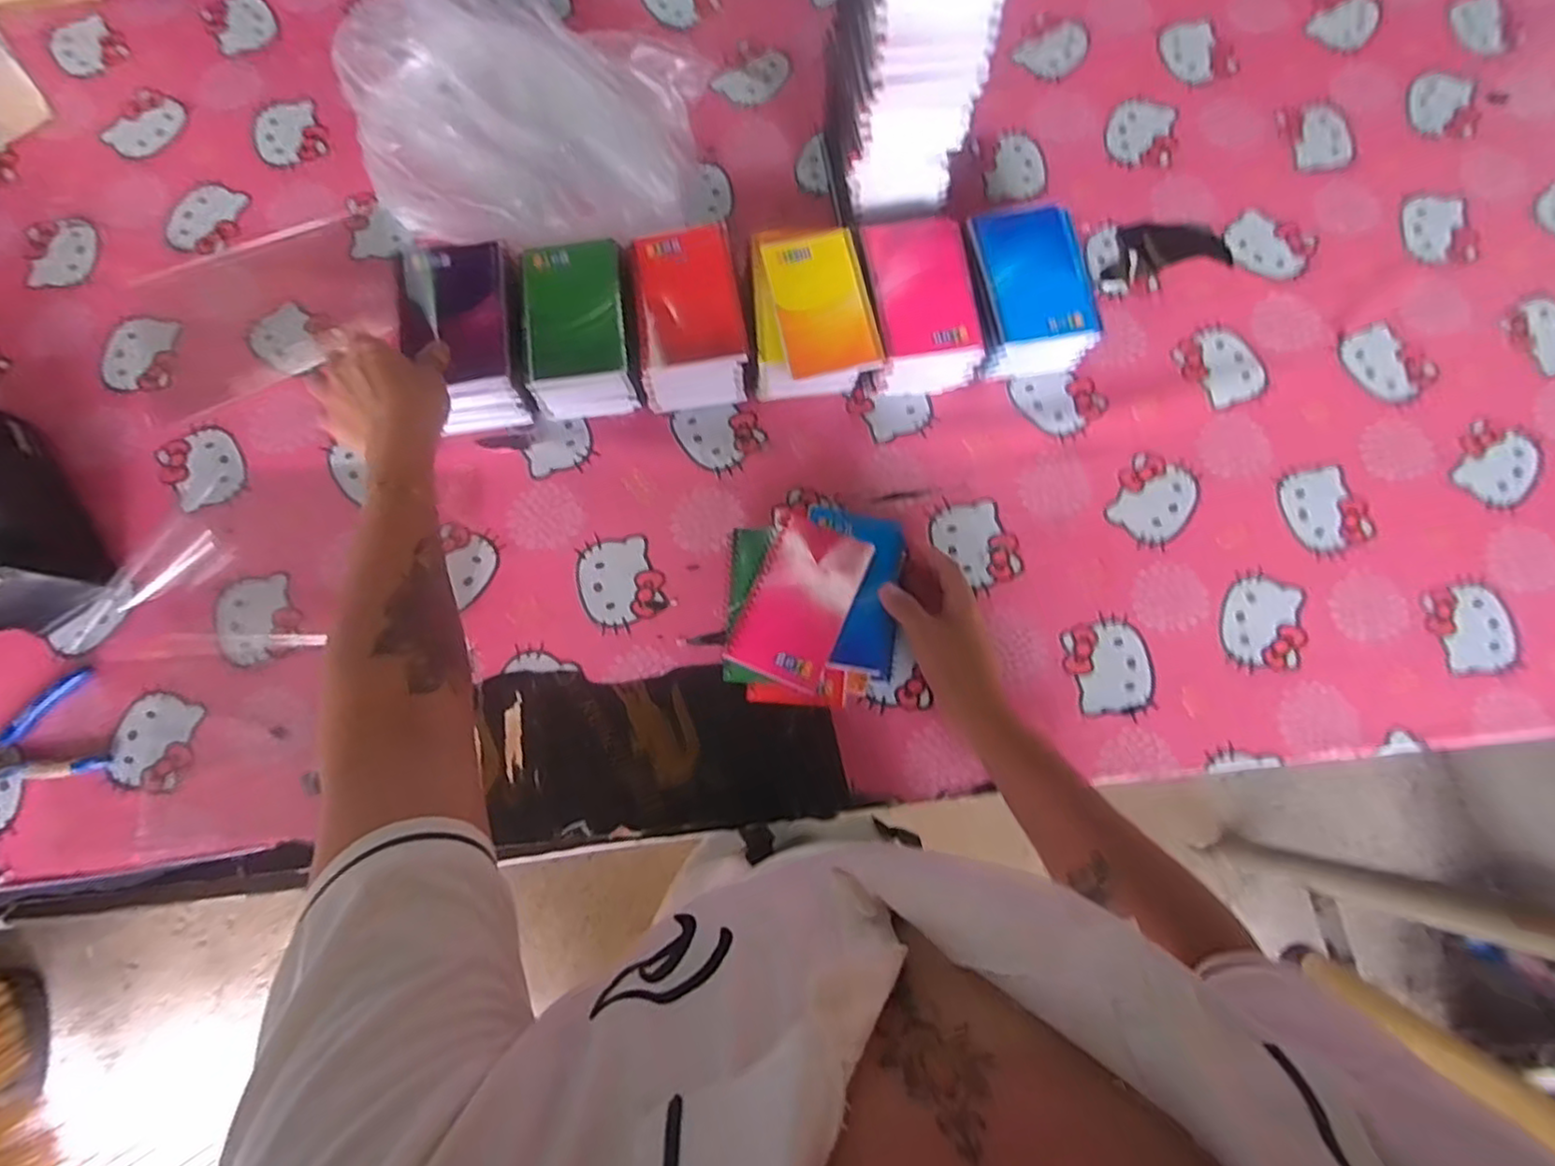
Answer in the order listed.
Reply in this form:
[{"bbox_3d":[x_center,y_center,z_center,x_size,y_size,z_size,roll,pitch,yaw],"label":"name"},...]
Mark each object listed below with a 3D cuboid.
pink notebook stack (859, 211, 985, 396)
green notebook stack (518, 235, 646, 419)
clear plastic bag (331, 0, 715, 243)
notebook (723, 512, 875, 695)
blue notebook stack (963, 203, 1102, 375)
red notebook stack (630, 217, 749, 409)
[{"bbox_3d":[0.125,-0.255,0.632,0.095,0.068,0.152,-8,77,-1],"label":"pink notebook stack"},{"bbox_3d":[-0.176,-0.223,0.619,0.094,0.076,0.123,-6,77,-1],"label":"green notebook stack"},{"bbox_3d":[-0.241,-0.425,0.649,0.330,0.112,0.208,16,78,3],"label":"clear plastic bag"},{"bbox_3d":[0.018,0.014,0.567,0.084,0.008,0.134,22,78,5],"label":"notebook"},{"bbox_3d":[0.221,-0.262,0.631,0.104,0.071,0.130,-11,77,-2],"label":"blue notebook stack"},{"bbox_3d":[-0.078,-0.236,0.623,0.094,0.074,0.133,-5,77,-1],"label":"red notebook stack"}]

